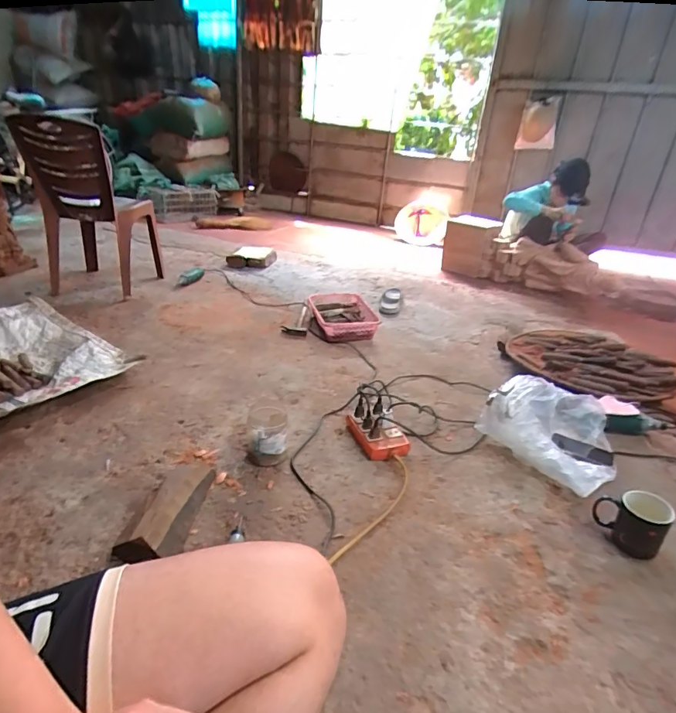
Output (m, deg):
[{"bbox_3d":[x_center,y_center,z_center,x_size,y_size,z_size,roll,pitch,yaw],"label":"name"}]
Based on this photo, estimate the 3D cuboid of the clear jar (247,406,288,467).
[{"bbox_3d":[-0.167,0.181,1.013,0.095,0.105,0.109,0,28,-8],"label":"clear jar"}]

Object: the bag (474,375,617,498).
[{"bbox_3d":[0.556,0.174,1.088,0.264,0.149,0.294,-14,32,-30],"label":"bag"}]

